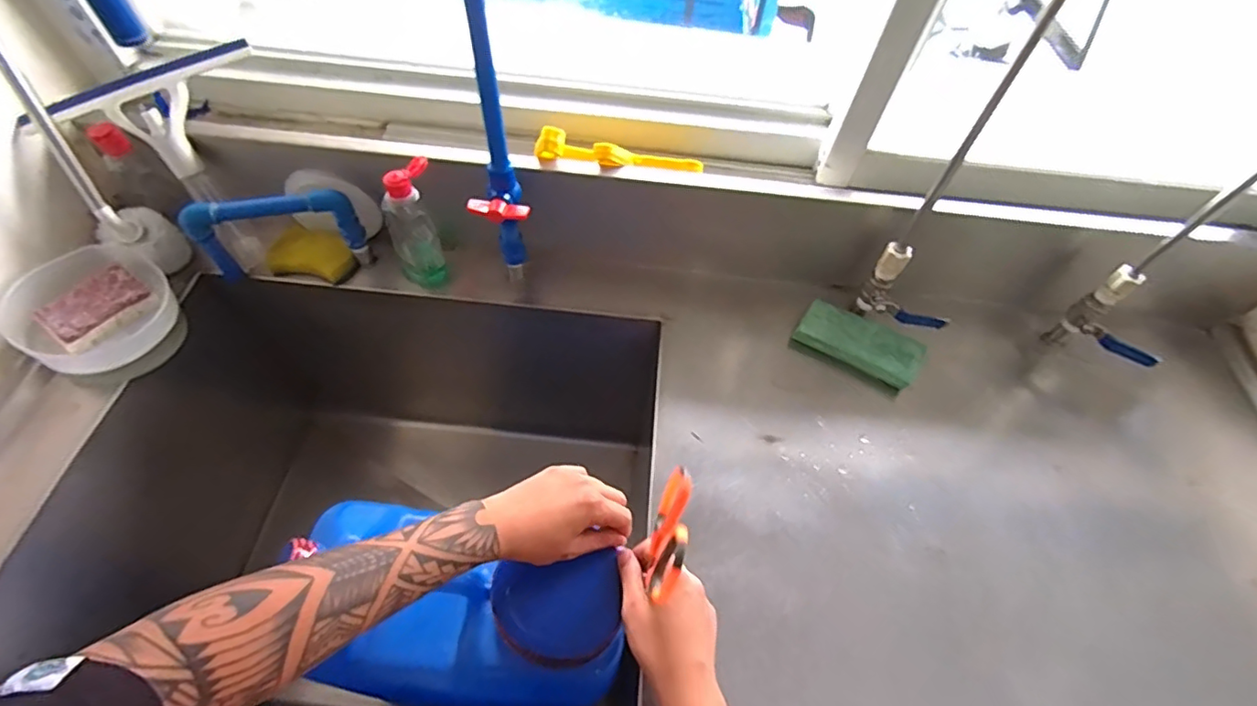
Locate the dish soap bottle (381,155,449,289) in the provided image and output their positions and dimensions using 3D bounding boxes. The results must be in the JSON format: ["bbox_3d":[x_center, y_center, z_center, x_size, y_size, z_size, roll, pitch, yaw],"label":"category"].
[{"bbox_3d":[-0.261,-0.150,0.691,0.066,0.170,0.049,-18,60,-16],"label":"dish soap bottle"}]

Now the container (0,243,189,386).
[{"bbox_3d":[-0.592,-0.043,0.635,0.128,0.073,0.145,27,59,13],"label":"container"}]

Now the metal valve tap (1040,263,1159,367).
[{"bbox_3d":[0.585,-0.018,0.691,0.030,0.159,0.104,-17,60,-15],"label":"metal valve tap"}]

